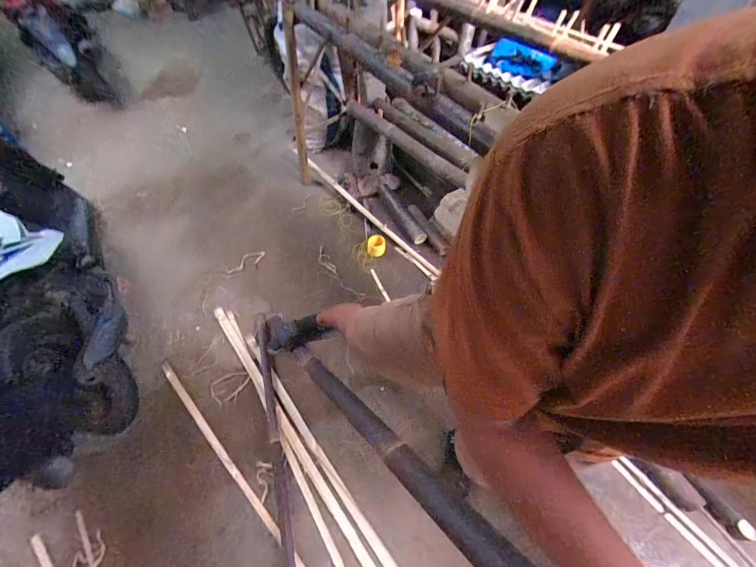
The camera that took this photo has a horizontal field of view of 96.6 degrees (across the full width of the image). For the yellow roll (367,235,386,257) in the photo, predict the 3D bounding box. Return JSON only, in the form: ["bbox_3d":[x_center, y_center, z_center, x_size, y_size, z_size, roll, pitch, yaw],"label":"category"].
[{"bbox_3d":[-0.008,-0.212,1.876,0.105,0.048,0.132,3,55,1],"label":"yellow roll"}]

